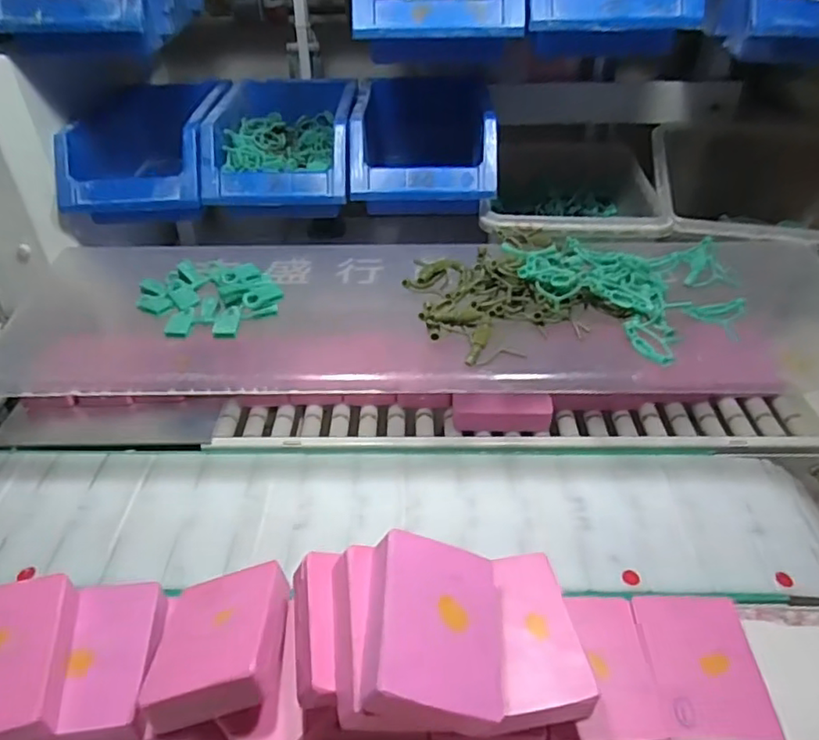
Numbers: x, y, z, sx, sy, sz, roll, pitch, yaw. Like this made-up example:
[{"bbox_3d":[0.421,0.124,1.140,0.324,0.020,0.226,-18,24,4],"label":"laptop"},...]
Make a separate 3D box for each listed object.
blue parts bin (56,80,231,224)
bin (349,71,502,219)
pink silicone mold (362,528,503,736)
[{"bbox_3d":[-0.237,-0.212,0.580,0.126,0.079,0.188,1,39,2],"label":"blue parts bin"},{"bbox_3d":[0.008,-0.208,0.578,0.127,0.086,0.198,-3,39,-4],"label":"bin"},{"bbox_3d":[0.010,0.117,0.279,0.061,0.023,0.082,20,37,-11],"label":"pink silicone mold"}]

